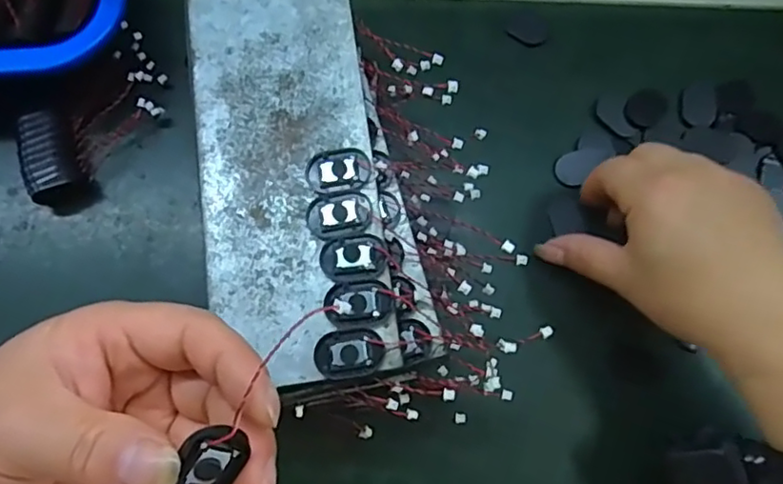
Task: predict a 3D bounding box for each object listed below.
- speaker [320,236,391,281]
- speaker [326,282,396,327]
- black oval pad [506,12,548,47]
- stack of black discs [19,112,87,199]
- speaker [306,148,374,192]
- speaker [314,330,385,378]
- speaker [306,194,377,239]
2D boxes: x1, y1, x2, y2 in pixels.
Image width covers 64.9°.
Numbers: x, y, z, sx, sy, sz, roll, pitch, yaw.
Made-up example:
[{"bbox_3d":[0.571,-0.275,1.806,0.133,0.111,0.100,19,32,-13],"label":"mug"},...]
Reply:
[{"bbox_3d":[-0.016,0.006,0.261,0.029,0.004,0.018,-1,76,-1],"label":"speaker"},{"bbox_3d":[-0.014,0.026,0.257,0.028,0.005,0.018,5,76,0],"label":"speaker"},{"bbox_3d":[0.083,-0.130,0.373,0.024,0.004,0.022,22,77,4],"label":"black oval pad"},{"bbox_3d":[-0.186,-0.047,0.338,0.029,0.021,0.044,-20,78,-6],"label":"stack of black discs"},{"bbox_3d":[-0.023,-0.032,0.273,0.028,0.005,0.020,0,76,-1],"label":"speaker"},{"bbox_3d":[-0.017,0.045,0.250,0.028,0.004,0.018,-11,77,-4],"label":"speaker"},{"bbox_3d":[-0.022,-0.013,0.267,0.029,0.004,0.017,-10,77,-4],"label":"speaker"}]

